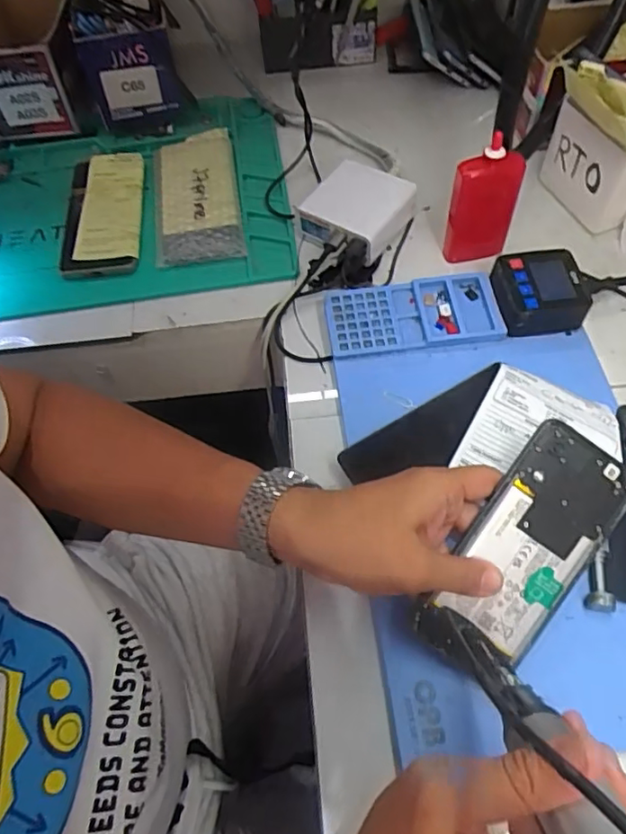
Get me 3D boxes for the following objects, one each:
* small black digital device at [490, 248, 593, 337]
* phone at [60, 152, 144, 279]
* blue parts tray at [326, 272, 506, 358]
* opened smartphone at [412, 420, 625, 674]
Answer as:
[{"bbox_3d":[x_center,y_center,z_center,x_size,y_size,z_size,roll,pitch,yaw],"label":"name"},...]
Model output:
[{"bbox_3d":[0.197,-0.110,0.516,0.075,0.029,0.071,-4,60,1],"label":"small black digital device"},{"bbox_3d":[-0.221,-0.214,0.623,0.082,0.015,0.168,-7,59,0],"label":"phone"},{"bbox_3d":[0.088,-0.093,0.524,0.148,0.008,0.070,-7,59,0],"label":"blue parts tray"},{"bbox_3d":[0.136,0.088,0.377,0.079,0.012,0.163,35,88,-2],"label":"opened smartphone"}]

